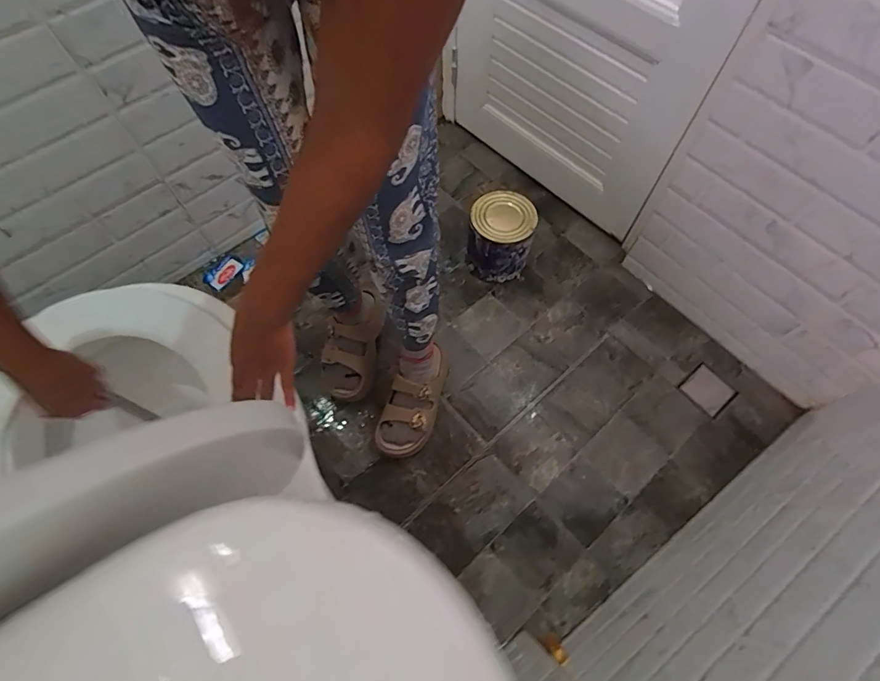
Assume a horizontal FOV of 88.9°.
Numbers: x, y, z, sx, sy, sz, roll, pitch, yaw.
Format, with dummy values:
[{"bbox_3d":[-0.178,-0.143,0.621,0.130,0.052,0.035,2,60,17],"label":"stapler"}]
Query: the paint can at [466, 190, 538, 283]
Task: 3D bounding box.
[{"bbox_3d":[0.142,-0.237,1.072,0.143,0.171,0.137,-1,64,2],"label":"paint can"}]

